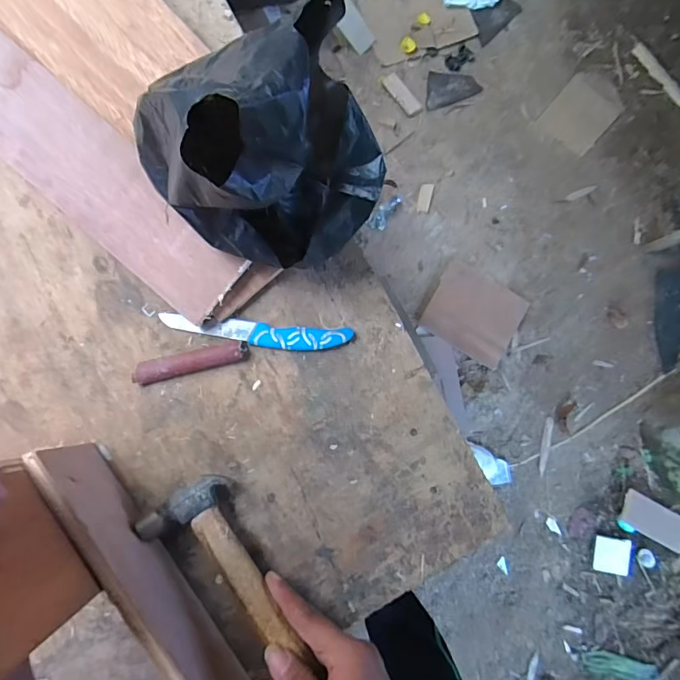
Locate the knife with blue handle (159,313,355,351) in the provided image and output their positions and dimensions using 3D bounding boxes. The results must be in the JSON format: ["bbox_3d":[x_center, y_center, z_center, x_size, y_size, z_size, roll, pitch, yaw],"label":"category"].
[{"bbox_3d":[-0.080,-0.006,0.445,0.183,0.012,0.025,5,83,-4],"label":"knife with blue handle"}]

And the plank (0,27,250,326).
[{"bbox_3d":[-0.272,-0.193,0.427,0.442,0.010,0.093,40,88,2],"label":"plank"}]

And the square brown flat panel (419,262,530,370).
[{"bbox_3d":[0.381,-0.072,1.284,0.247,0.015,0.219,28,79,3],"label":"square brown flat panel"}]

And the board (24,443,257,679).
[{"bbox_3d":[-0.096,0.266,0.355,0.016,0.101,0.432,-35,87,-8],"label":"board"}]

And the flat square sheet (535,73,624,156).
[{"bbox_3d":[0.735,-0.690,1.392,0.176,0.008,0.254,41,75,7],"label":"flat square sheet"}]

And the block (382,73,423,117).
[{"bbox_3d":[0.189,-0.739,1.375,0.052,0.013,0.152,-32,82,-8],"label":"block"}]

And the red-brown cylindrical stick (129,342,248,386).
[{"bbox_3d":[-0.140,0.020,0.432,0.104,0.016,0.021,-14,84,-6],"label":"red-brown cylindrical stick"}]

